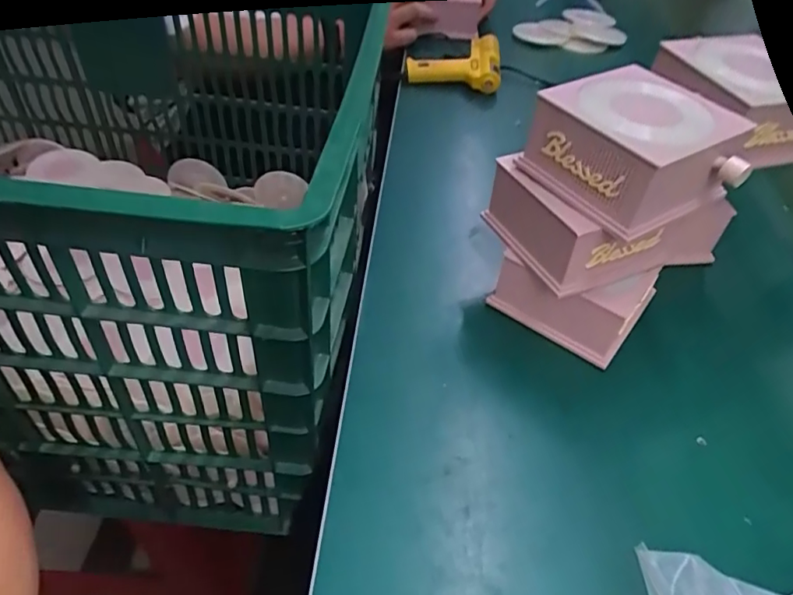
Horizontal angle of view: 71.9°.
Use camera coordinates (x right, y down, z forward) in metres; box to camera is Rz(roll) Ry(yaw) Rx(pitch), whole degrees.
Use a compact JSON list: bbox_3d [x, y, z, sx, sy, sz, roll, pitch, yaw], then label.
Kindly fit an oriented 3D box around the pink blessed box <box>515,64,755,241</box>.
[{"bbox_3d":[0.161,-0.101,0.372,0.097,0.065,0.104,-17,51,-21],"label":"pink blessed box"}]

